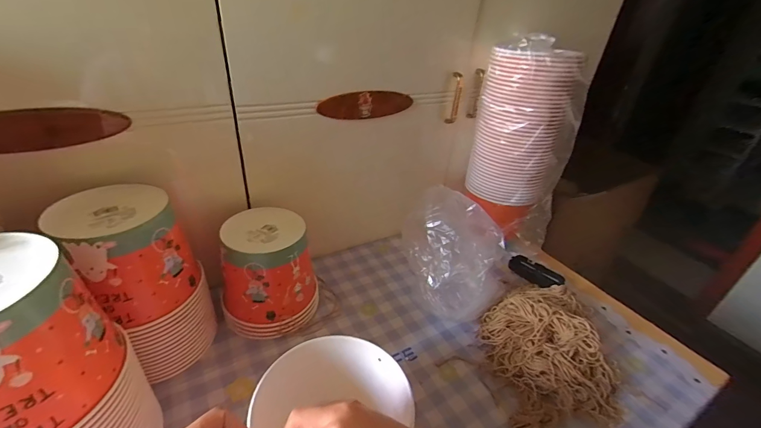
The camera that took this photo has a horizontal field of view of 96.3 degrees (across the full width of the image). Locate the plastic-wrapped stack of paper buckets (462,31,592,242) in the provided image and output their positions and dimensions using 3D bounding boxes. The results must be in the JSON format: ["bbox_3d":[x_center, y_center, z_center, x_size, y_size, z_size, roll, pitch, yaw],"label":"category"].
[{"bbox_3d":[0.295,-0.143,0.726,0.151,0.396,0.168,-15,38,-28],"label":"plastic-wrapped stack of paper buckets"}]

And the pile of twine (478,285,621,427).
[{"bbox_3d":[0.275,0.207,0.563,0.201,0.075,0.255,2,32,-6],"label":"pile of twine"}]

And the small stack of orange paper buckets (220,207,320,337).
[{"bbox_3d":[-0.184,0.100,0.571,0.153,0.166,0.137,-5,33,-16],"label":"small stack of orange paper buckets"}]

